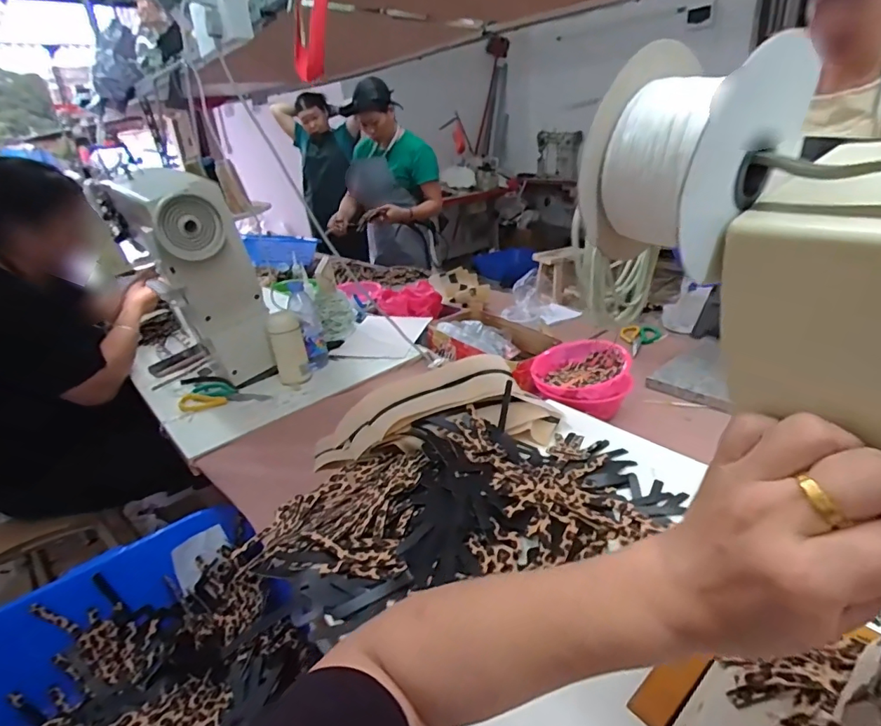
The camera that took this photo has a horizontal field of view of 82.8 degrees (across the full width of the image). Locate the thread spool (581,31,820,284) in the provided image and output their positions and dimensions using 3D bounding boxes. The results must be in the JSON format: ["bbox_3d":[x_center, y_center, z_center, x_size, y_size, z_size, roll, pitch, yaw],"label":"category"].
[{"bbox_3d":[0.111,-0.086,0.213,0.086,0.083,0.056,-19,29,-27],"label":"thread spool"}]

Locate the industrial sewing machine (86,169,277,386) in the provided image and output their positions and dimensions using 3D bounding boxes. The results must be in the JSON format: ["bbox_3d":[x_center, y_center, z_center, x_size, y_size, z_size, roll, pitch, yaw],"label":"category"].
[{"bbox_3d":[-0.582,-0.198,1.144,0.173,0.441,0.491,-24,32,-35],"label":"industrial sewing machine"}]

